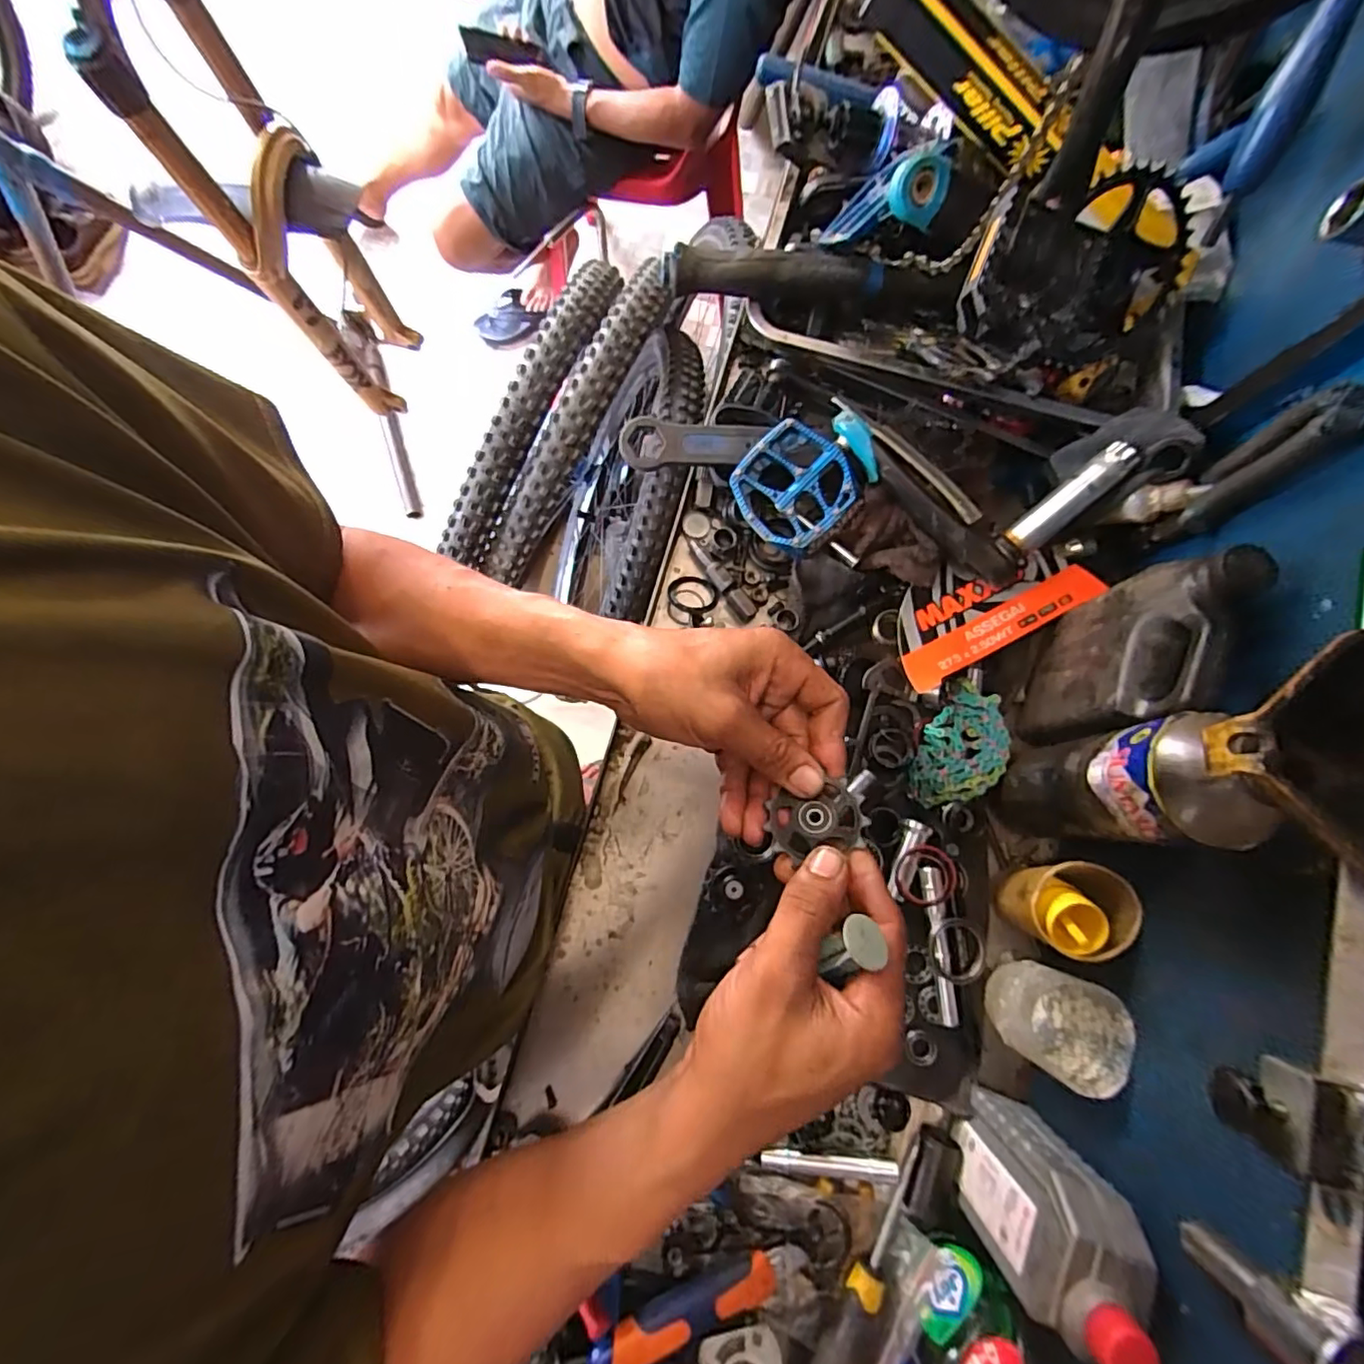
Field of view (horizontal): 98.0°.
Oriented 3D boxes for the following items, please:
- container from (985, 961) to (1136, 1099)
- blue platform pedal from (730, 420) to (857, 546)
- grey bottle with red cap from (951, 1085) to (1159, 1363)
[{"bbox_3d":[0.283,0.259,0.457,0.066,0.084,0.070,0,79,-1],"label":"container"},{"bbox_3d":[0.103,-0.181,0.551,0.104,0.017,0.097,46,109,2],"label":"blue platform pedal"},{"bbox_3d":[0.244,0.358,0.397,0.050,0.162,0.081,26,80,4],"label":"grey bottle with red cap"}]

